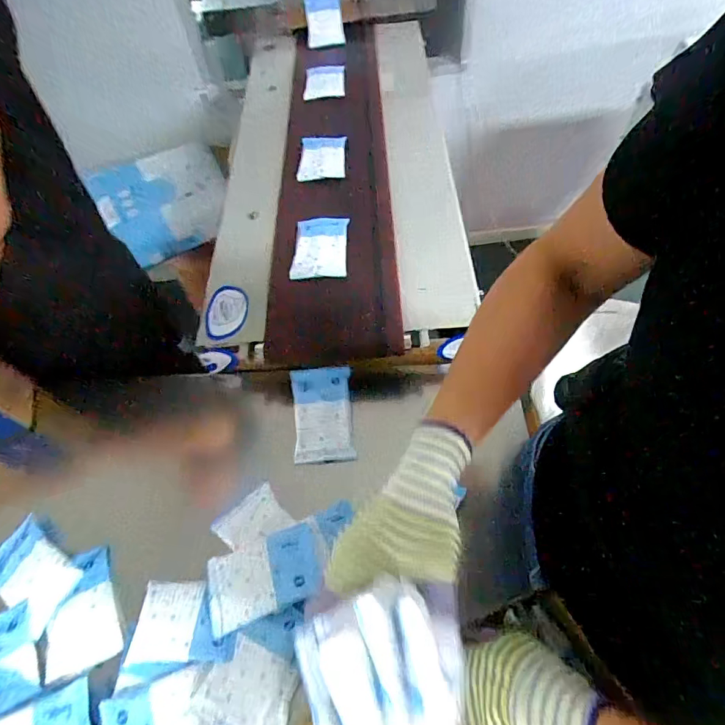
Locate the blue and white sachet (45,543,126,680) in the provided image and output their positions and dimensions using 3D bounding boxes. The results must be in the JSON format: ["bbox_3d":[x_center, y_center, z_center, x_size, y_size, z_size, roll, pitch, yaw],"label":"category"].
[{"bbox_3d":[-0.344,0.303,0.540,0.082,0.011,0.125,-25,59,-12],"label":"blue and white sachet"}]

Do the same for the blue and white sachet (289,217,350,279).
[{"bbox_3d":[-0.066,-0.189,0.714,0.084,0.014,0.134,0,57,4],"label":"blue and white sachet"}]

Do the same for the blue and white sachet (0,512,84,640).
[{"bbox_3d":[-0.419,0.266,0.562,0.130,0.008,0.078,29,64,20],"label":"blue and white sachet"}]

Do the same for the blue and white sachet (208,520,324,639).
[{"bbox_3d":[-0.116,0.245,0.515,0.137,0.023,0.082,-24,54,2],"label":"blue and white sachet"}]

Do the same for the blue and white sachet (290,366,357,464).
[{"bbox_3d":[-0.057,0.072,0.630,0.083,0.013,0.133,-5,73,2],"label":"blue and white sachet"}]

